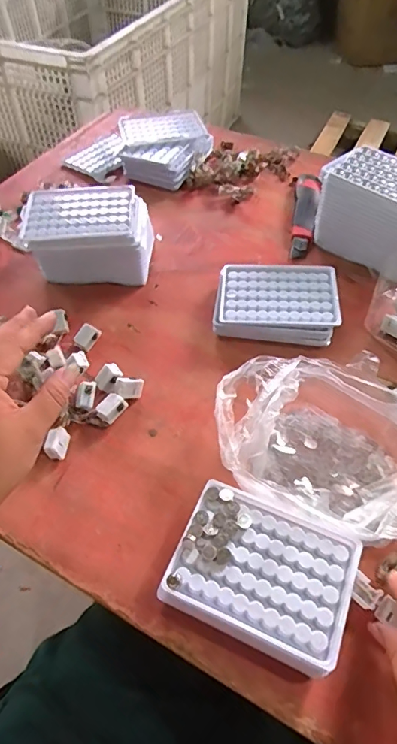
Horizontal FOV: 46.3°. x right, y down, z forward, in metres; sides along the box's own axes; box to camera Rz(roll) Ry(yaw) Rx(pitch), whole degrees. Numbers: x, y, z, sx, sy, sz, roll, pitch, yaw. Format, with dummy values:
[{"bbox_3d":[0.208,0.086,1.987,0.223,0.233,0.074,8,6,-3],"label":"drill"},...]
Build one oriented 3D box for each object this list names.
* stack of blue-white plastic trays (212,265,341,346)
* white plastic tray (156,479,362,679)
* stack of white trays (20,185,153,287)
[{"bbox_3d":[0.089,-0.081,0.538,0.134,0.029,0.099,5,54,4],"label":"stack of blue-white plastic trays"},{"bbox_3d":[0.049,0.155,0.361,0.128,0.036,0.099,19,56,14],"label":"white plastic tray"},{"bbox_3d":[-0.132,-0.168,0.574,0.143,0.073,0.102,1,54,1],"label":"stack of white trays"}]

